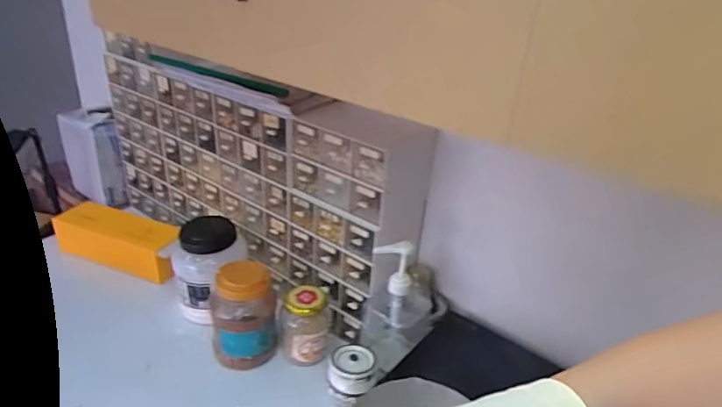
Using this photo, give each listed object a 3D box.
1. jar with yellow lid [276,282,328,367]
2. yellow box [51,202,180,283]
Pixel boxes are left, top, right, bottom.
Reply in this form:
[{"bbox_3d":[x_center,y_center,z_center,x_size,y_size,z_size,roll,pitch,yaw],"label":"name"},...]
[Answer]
[{"bbox_3d":[-0.117,0.240,1.007,0.100,0.119,0.111,2,27,-5],"label":"jar with yellow lid"},{"bbox_3d":[-0.638,0.091,1.307,0.387,0.110,0.117,14,28,18],"label":"yellow box"}]

